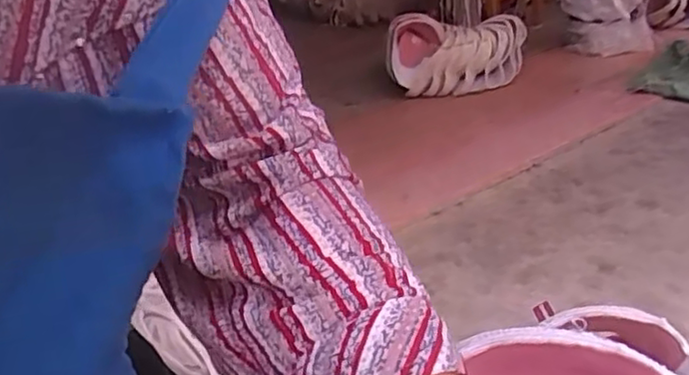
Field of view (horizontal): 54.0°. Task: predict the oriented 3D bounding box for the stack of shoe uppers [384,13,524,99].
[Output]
[{"bbox_3d":[0.313,-0.385,1.902,0.374,0.172,0.266,0,25,12],"label":"stack of shoe uppers"}]

